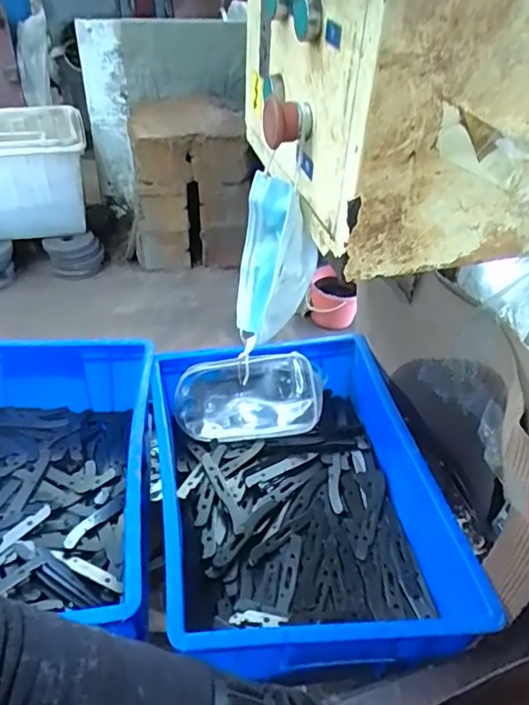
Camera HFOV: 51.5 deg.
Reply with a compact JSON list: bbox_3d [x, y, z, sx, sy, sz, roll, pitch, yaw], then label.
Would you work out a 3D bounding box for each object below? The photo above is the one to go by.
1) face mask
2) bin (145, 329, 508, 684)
[{"bbox_3d":[0.010,-0.076,0.519,0.066,0.157,0.087,-1,41,-5],"label":"face mask"},{"bbox_3d":[0.034,0.156,0.646,0.292,0.118,0.400,-4,41,-9],"label":"bin"}]

